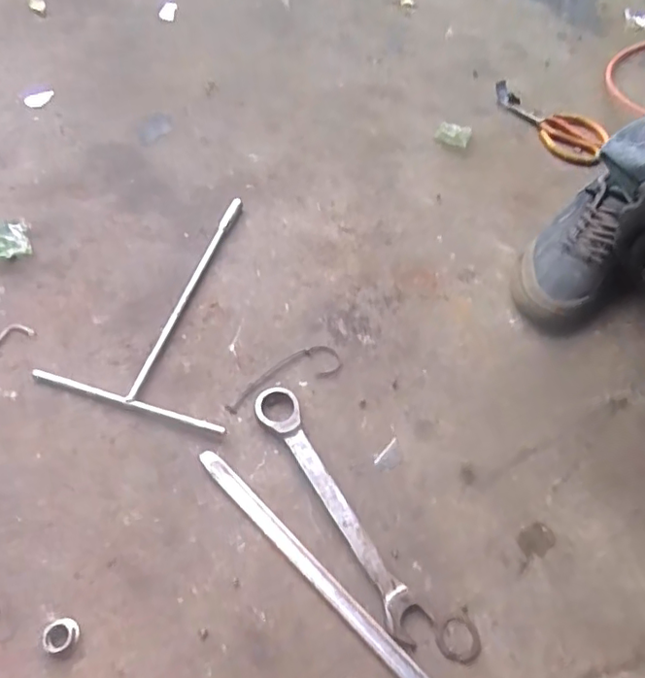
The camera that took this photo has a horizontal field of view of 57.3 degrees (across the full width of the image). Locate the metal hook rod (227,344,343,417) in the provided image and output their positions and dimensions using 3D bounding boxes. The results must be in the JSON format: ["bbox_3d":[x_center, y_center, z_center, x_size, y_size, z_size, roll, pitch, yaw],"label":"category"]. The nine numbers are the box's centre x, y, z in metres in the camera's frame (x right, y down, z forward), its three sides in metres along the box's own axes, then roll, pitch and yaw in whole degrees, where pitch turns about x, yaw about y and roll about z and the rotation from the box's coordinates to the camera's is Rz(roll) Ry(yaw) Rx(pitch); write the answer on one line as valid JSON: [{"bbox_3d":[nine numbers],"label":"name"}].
[{"bbox_3d":[-0.039,0.041,0.605,0.130,0.009,0.036,-24,61,-19],"label":"metal hook rod"}]

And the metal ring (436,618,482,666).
[{"bbox_3d":[0.115,0.255,0.498,0.038,0.004,0.036,-17,59,-15],"label":"metal ring"}]

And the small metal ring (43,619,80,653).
[{"bbox_3d":[-0.205,0.233,0.464,0.023,0.012,0.024,2,56,-3],"label":"small metal ring"}]

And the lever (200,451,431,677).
[{"bbox_3d":[-0.005,0.199,0.508,0.287,0.014,0.019,40,62,21],"label":"lever"}]

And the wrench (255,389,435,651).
[{"bbox_3d":[0.011,0.149,0.536,0.039,0.017,0.252,-25,61,-20],"label":"wrench"}]

